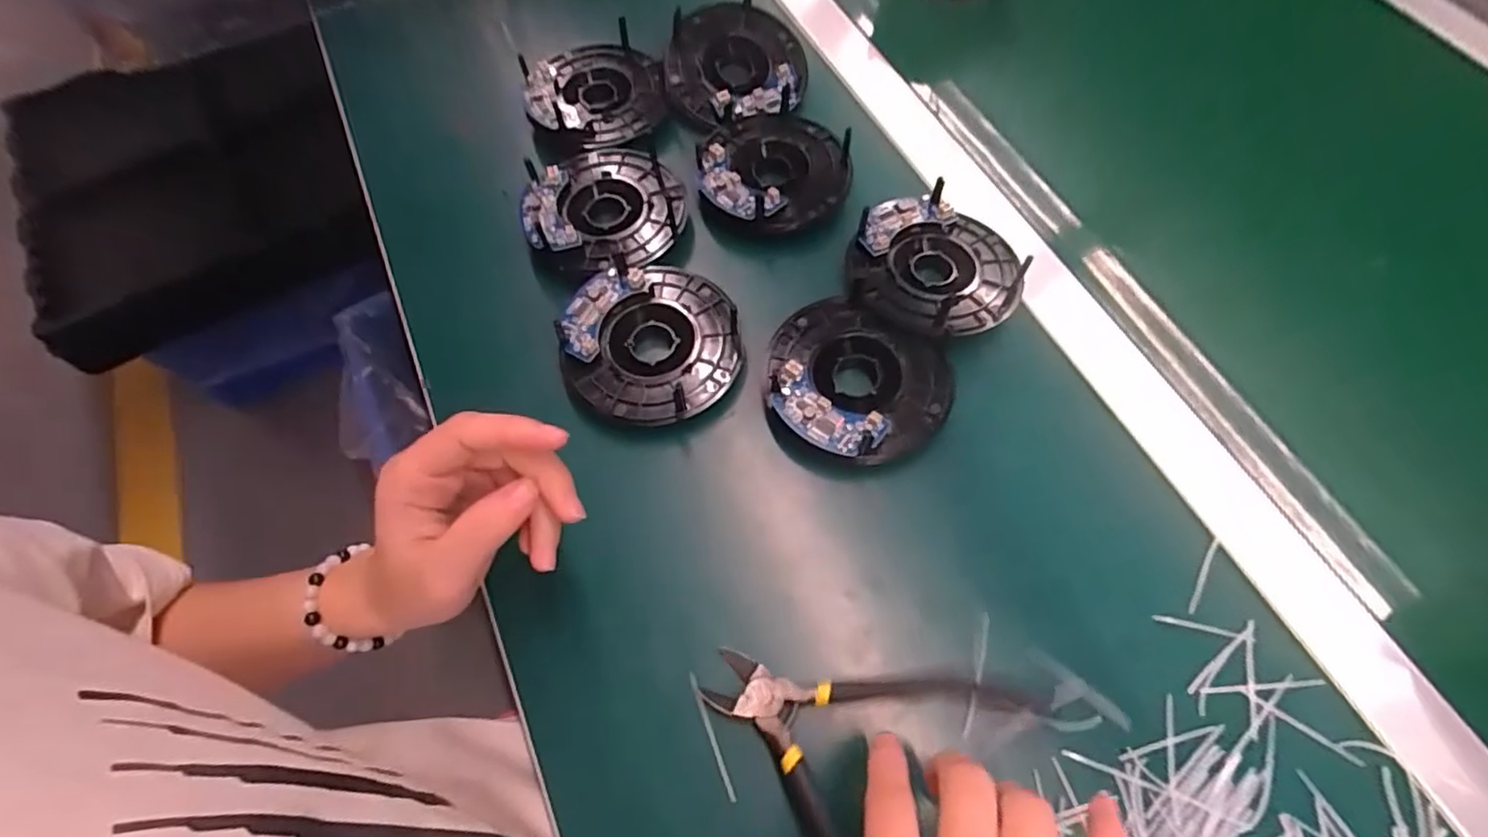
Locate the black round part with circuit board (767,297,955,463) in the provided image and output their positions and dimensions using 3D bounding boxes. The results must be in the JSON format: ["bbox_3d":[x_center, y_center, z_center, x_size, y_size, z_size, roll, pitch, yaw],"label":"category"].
[{"bbox_3d":[0.060,-0.020,0.344,0.097,0.018,0.088,32,69,14],"label":"black round part with circuit board"}]

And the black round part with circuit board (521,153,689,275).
[{"bbox_3d":[-0.085,-0.135,0.392,0.094,0.016,0.097,22,67,10],"label":"black round part with circuit board"}]

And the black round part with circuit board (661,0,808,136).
[{"bbox_3d":[-0.006,-0.248,0.442,0.099,0.023,0.105,0,65,0],"label":"black round part with circuit board"}]

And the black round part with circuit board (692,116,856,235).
[{"bbox_3d":[0.021,-0.168,0.415,0.101,0.017,0.101,0,65,0],"label":"black round part with circuit board"}]

